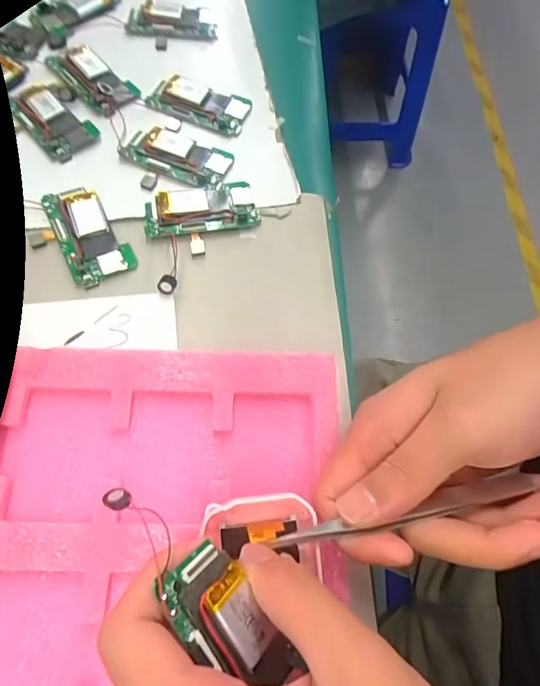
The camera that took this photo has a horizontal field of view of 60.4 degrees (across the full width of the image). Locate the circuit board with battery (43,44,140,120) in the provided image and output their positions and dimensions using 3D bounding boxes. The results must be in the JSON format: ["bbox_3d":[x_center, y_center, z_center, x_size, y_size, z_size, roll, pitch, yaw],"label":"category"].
[{"bbox_3d":[-0.133,-0.200,0.348,0.037,0.010,0.074,-40,73,-17],"label":"circuit board with battery"}]

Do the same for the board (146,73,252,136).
[{"bbox_3d":[-0.054,-0.178,0.343,0.073,0.010,0.034,16,66,5],"label":"board"}]

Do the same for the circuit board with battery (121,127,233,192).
[{"bbox_3d":[-0.065,-0.132,0.319,0.074,0.009,0.035,19,67,7],"label":"circuit board with battery"}]

